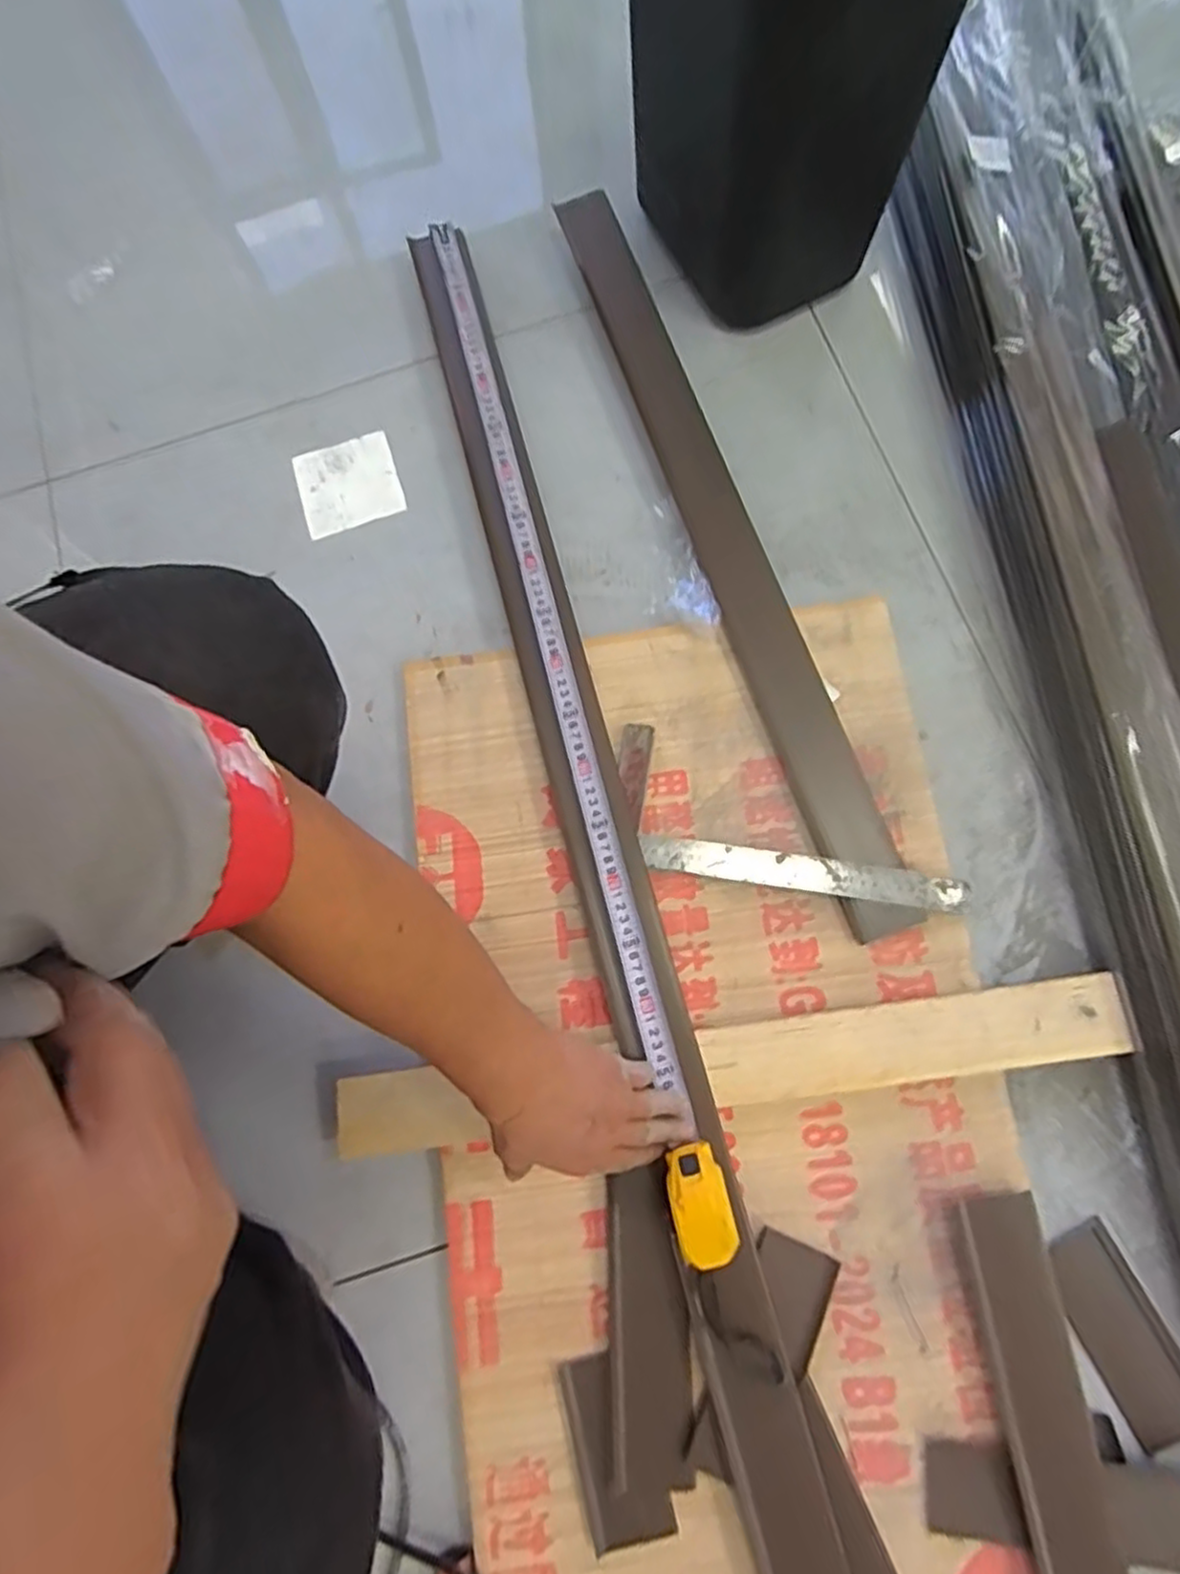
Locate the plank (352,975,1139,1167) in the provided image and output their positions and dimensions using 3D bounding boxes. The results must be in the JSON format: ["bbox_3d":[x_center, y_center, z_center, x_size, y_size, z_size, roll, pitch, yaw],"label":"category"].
[{"bbox_3d":[0.108,0.219,0.554,0.607,0.023,0.064,-8,78,0],"label":"plank"}]

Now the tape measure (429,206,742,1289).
[{"bbox_3d":[-0.031,-0.115,0.624,0.037,0.055,0.942,-14,74,-2],"label":"tape measure"}]

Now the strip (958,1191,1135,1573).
[{"bbox_3d":[0.339,0.567,0.466,0.065,0.020,0.534,-8,78,0],"label":"strip"}]

